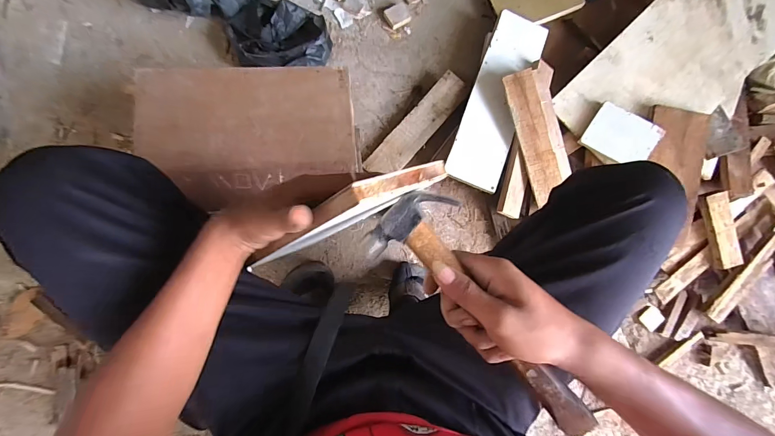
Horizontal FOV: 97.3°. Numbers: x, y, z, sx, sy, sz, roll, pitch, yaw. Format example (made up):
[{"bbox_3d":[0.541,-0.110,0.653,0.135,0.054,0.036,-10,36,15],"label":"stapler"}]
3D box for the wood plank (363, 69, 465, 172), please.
[{"bbox_3d":[0.065,-0.201,0.750,0.071,0.013,0.280,40,87,6],"label":"wood plank"}]

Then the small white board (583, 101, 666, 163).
[{"bbox_3d":[0.502,-0.175,0.728,0.133,0.008,0.096,29,104,9],"label":"small white board"}]

